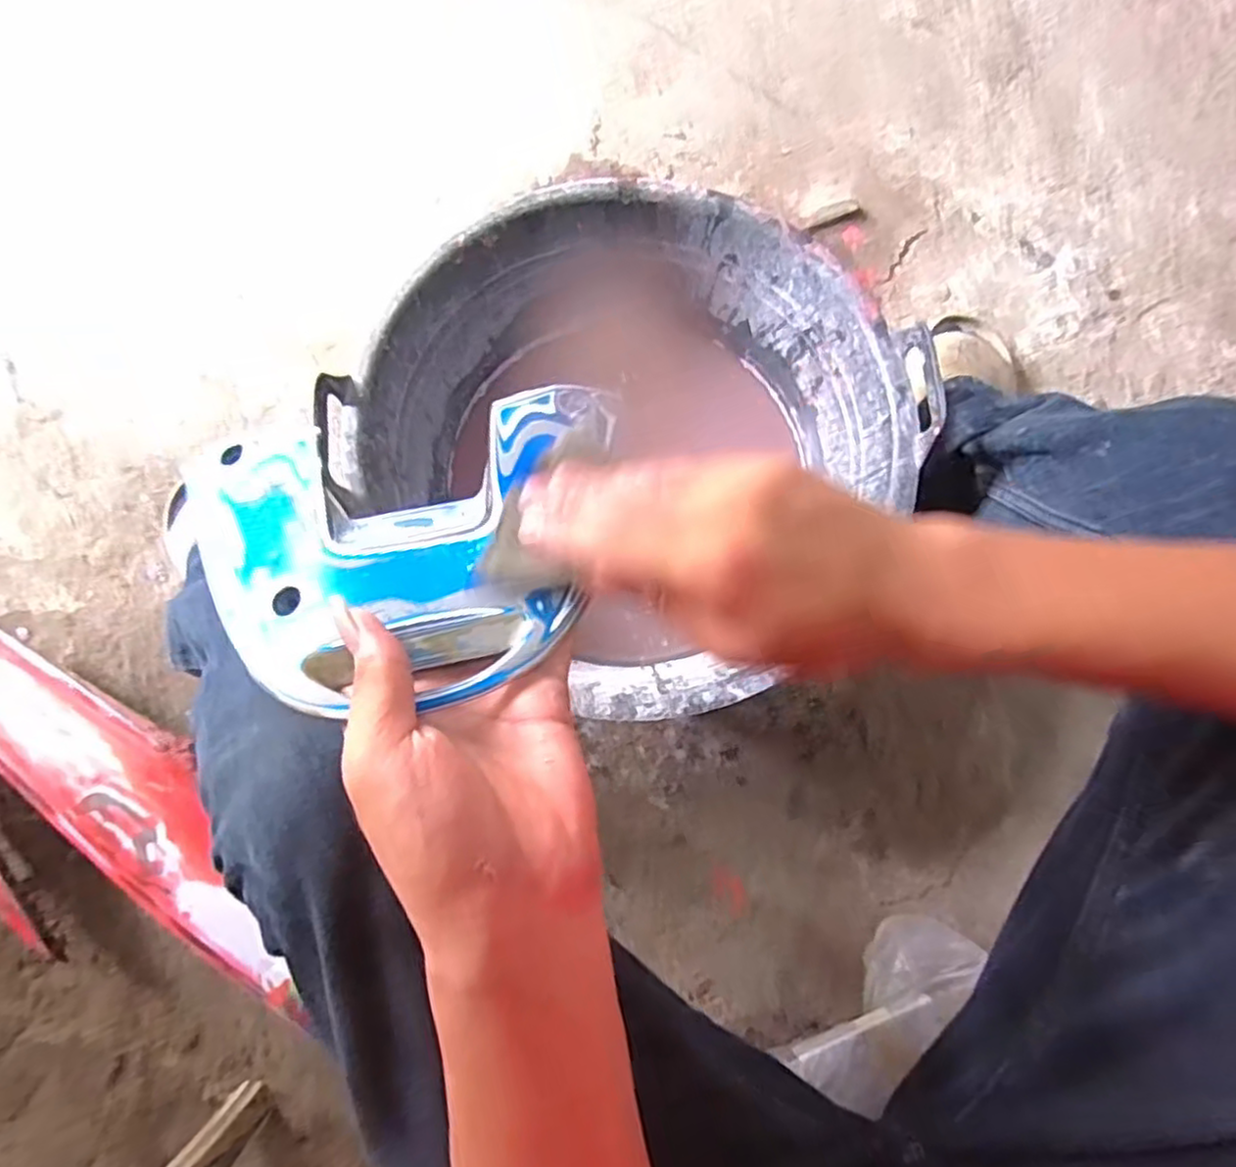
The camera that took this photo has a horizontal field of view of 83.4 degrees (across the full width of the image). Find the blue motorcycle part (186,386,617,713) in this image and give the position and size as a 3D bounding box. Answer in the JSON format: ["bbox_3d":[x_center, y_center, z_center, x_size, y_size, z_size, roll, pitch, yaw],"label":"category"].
[{"bbox_3d":[-0.093,-0.011,0.306,0.177,0.045,0.161,-10,53,-5],"label":"blue motorcycle part"}]

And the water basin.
[{"bbox_3d":[0.014,-0.126,0.653,0.421,0.210,0.416,0,74,1],"label":"water basin"}]

